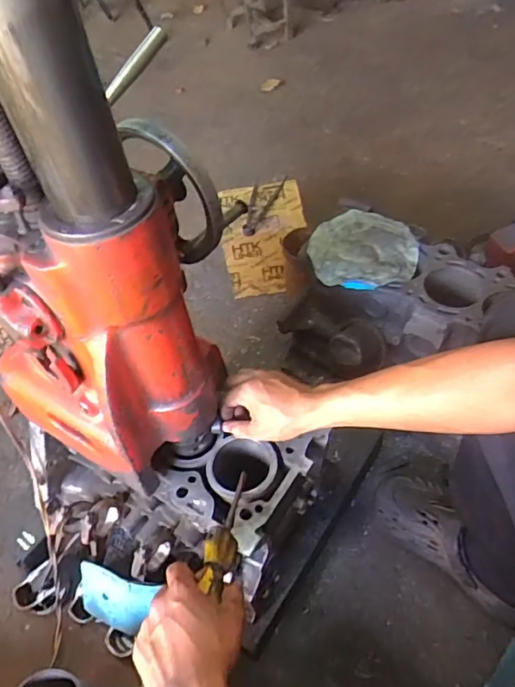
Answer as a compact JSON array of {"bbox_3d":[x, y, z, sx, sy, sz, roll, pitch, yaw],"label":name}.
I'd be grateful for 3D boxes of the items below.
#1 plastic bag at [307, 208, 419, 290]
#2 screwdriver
[{"bbox_3d":[0.178,-0.159,0.864,0.175,0.025,0.169,9,53,14],"label":"plastic bag"},{"bbox_3d":[-0.032,0.206,0.564,0.033,0.027,0.148,5,29,9],"label":"screwdriver"}]

